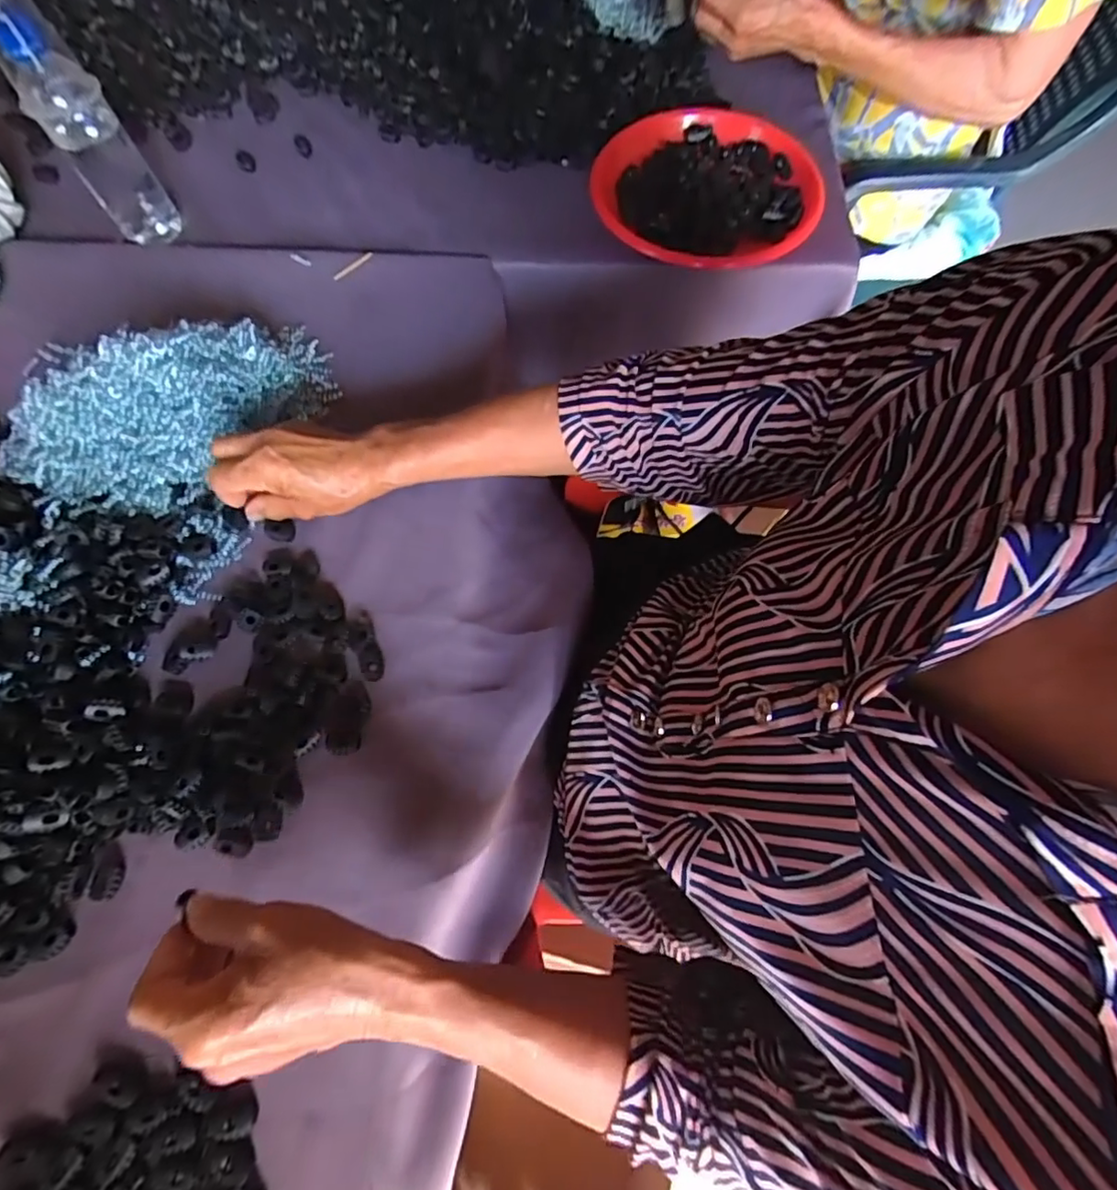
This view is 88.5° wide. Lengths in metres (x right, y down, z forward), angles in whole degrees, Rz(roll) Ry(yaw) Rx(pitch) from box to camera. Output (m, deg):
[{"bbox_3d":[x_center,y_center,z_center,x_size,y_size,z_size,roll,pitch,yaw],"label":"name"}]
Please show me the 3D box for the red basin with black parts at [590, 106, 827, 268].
[{"bbox_3d":[0.152,-0.416,0.597,0.229,0.039,0.224,0,68,-1],"label":"red basin with black parts"}]

